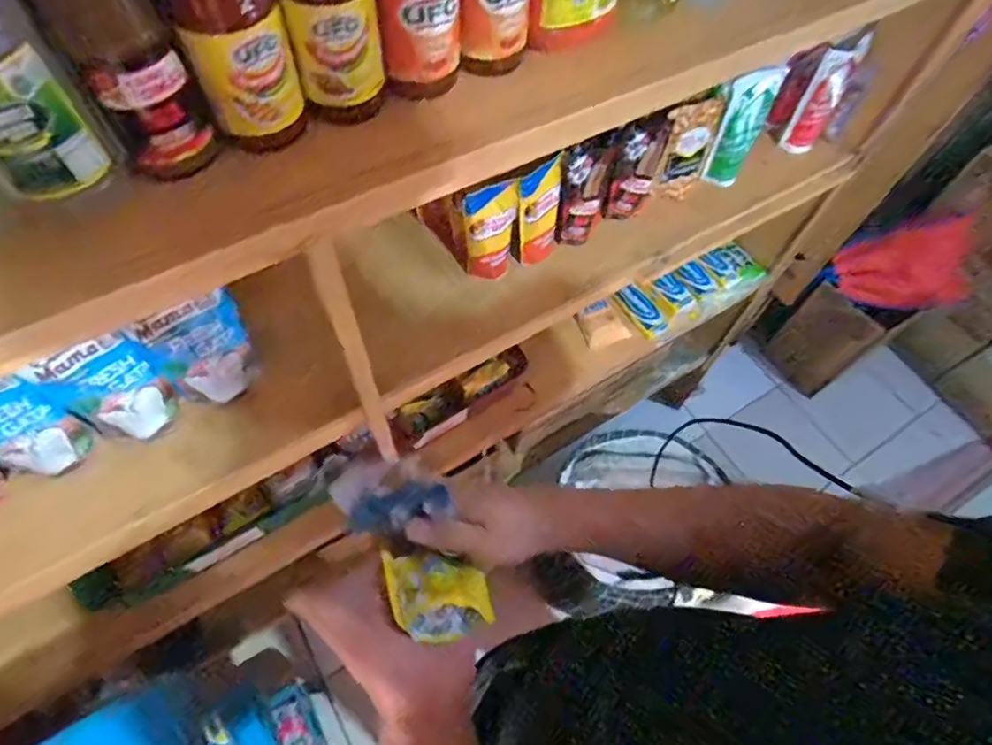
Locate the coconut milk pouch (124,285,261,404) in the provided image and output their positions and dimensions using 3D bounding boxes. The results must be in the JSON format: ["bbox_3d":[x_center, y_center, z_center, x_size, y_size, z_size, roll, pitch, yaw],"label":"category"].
[{"bbox_3d":[-0.287,-0.019,0.556,0.089,0.127,0.031,-31,67,-19],"label":"coconut milk pouch"}]

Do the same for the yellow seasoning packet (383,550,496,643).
[{"bbox_3d":[-0.044,0.160,0.416,0.074,0.042,0.063,-8,62,-8],"label":"yellow seasoning packet"}]

